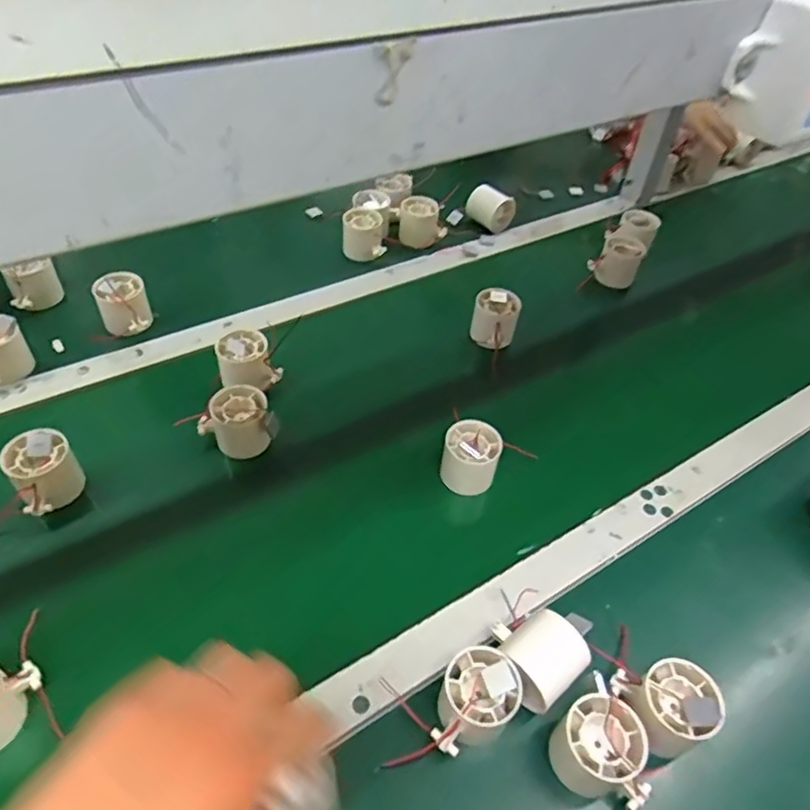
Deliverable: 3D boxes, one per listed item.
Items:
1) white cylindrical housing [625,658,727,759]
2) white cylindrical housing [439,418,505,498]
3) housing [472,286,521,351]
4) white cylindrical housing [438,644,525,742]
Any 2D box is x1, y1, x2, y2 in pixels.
[{"bbox_3d":[0.198,0.223,0.450,0.049,0.050,0.052,3,46,-4],"label":"white cylindrical housing"},{"bbox_3d":[0.064,0.052,0.602,0.057,0.053,0.051,15,47,7],"label":"white cylindrical housing"},{"bbox_3d":[0.110,-0.104,0.749,0.055,0.054,0.060,11,46,4],"label":"housing"},{"bbox_3d":[0.052,0.213,0.445,0.054,0.052,0.052,3,46,-4],"label":"white cylindrical housing"}]

